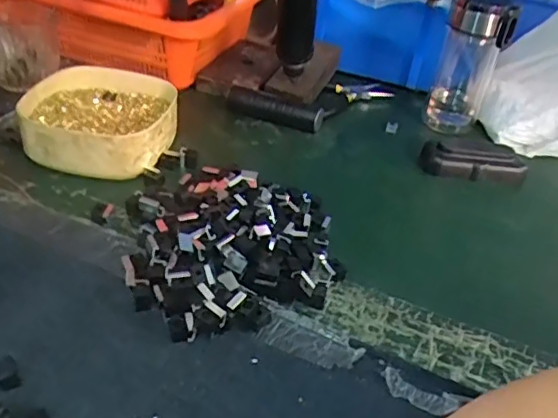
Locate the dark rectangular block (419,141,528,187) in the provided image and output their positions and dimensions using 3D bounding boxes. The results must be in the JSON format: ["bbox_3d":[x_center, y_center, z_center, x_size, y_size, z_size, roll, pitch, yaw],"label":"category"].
[{"bbox_3d":[0.204,-0.051,0.603,0.102,0.025,0.037,12,37,6],"label":"dark rectangular block"}]

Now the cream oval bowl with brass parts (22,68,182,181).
[{"bbox_3d":[-0.183,-0.094,0.589,0.146,0.042,0.139,11,36,4],"label":"cream oval bowl with brass parts"}]

